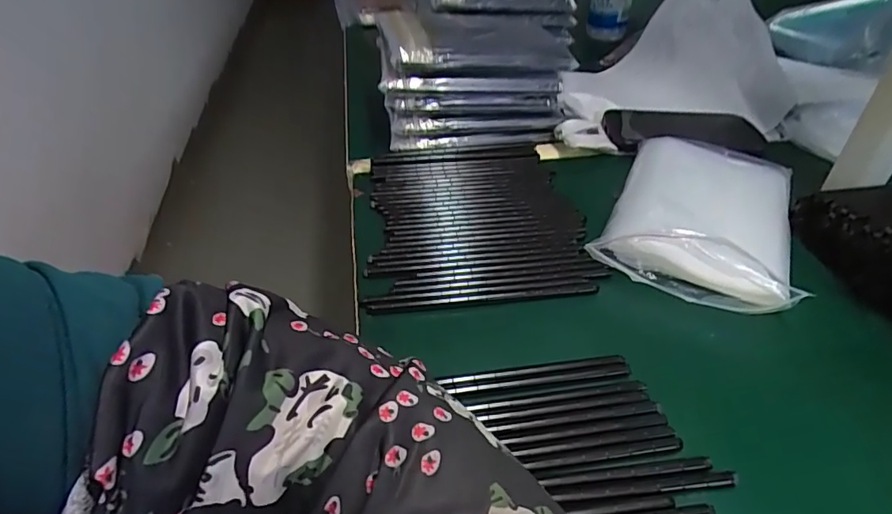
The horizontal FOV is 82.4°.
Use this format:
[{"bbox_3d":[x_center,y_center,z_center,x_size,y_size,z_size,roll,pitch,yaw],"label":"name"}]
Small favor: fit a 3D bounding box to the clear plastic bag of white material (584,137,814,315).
[{"bbox_3d":[0.222,-0.046,0.440,0.142,0.046,0.220,18,44,22],"label":"clear plastic bag of white material"}]

